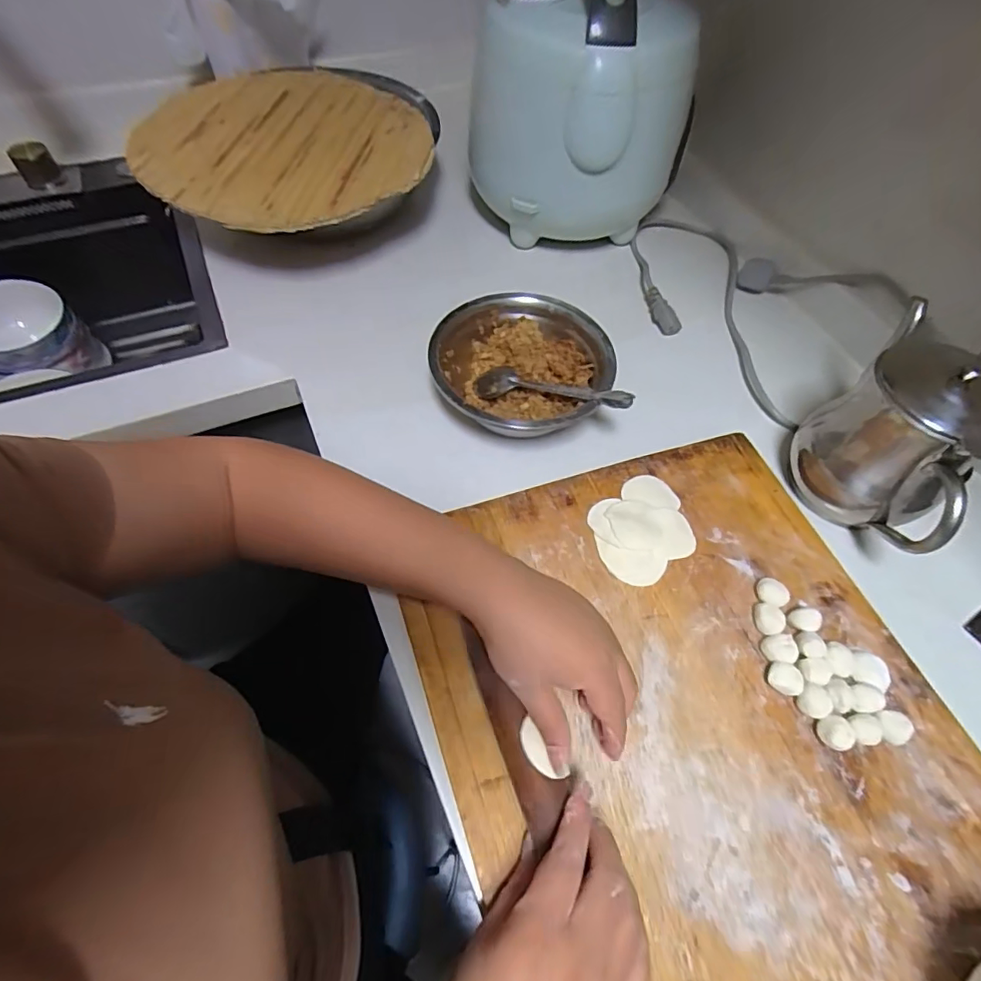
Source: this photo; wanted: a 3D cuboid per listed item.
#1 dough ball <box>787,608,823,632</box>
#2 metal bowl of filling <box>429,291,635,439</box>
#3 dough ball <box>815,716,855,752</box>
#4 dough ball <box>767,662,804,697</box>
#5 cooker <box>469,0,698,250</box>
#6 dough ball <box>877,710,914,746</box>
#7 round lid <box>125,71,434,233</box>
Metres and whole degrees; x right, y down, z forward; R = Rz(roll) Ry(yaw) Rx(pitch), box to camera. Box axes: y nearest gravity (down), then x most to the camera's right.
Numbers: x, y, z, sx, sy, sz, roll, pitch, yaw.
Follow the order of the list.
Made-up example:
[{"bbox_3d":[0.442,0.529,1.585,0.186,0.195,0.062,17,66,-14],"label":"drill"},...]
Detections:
[{"bbox_3d":[0.241,0.100,0.397,0.019,0.016,0.019,2,58,-2],"label":"dough ball"},{"bbox_3d":[0.030,-0.116,0.508,0.167,0.064,0.167,2,58,-2],"label":"metal bowl of filling"},{"bbox_3d":[0.236,0.167,0.356,0.019,0.017,0.021,-7,59,-8],"label":"dough ball"},{"bbox_3d":[0.213,0.137,0.375,0.022,0.013,0.021,2,58,-2],"label":"dough ball"},{"bbox_3d":[0.096,-0.441,0.603,0.225,0.261,0.193,2,58,-2],"label":"cooker"},{"bbox_3d":[0.279,0.165,0.359,0.021,0.014,0.021,2,58,-2],"label":"dough ball"},{"bbox_3d":[-0.234,-0.407,0.600,0.316,0.014,0.326,2,57,-4],"label":"round lid"}]

